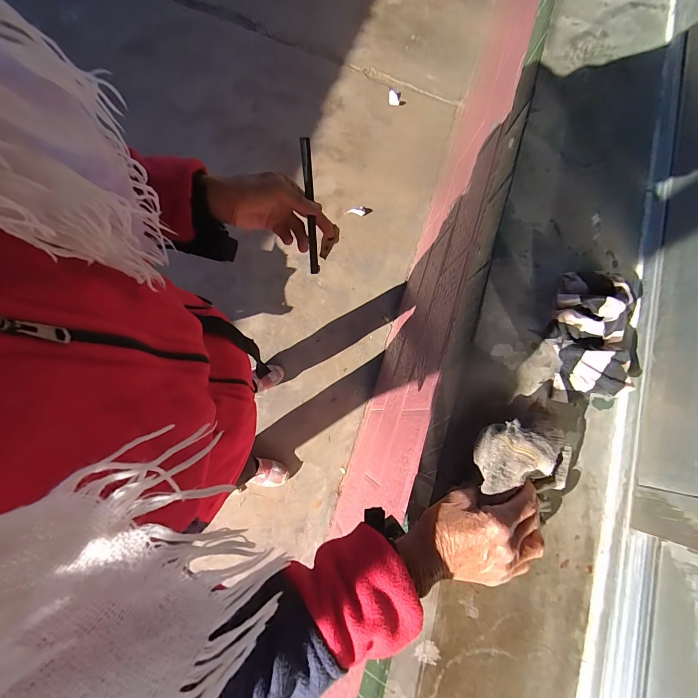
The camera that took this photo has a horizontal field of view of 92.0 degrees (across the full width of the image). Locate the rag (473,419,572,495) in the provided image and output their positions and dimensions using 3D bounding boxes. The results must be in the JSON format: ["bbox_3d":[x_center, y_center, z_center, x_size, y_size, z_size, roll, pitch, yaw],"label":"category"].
[{"bbox_3d":[0.186,0.112,0.347,0.102,0.039,0.067,3,77,0],"label":"rag"}]

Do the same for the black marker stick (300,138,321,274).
[{"bbox_3d":[-0.049,-0.174,0.423,0.013,0.014,0.155,-2,112,-1],"label":"black marker stick"}]

